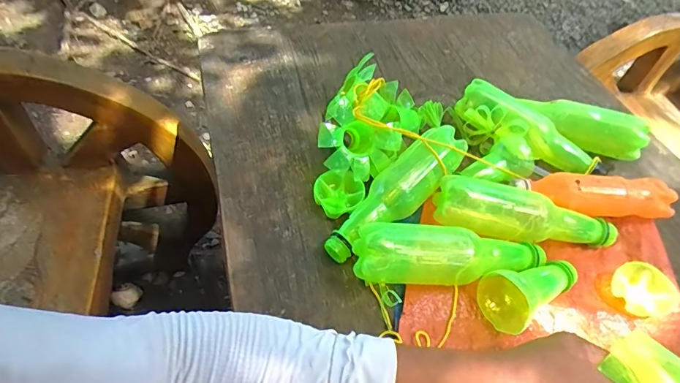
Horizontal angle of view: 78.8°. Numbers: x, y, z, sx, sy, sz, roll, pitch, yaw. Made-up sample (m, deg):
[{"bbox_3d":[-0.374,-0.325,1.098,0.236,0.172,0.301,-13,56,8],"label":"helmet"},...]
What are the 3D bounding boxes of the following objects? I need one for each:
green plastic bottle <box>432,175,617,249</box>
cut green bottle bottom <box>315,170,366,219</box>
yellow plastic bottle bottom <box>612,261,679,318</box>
[{"bbox_3d":[0.201,0.023,0.448,0.198,0.054,0.052,4,50,-2],"label":"green plastic bottle"},{"bbox_3d":[-0.002,0.004,0.459,0.054,0.029,0.045,15,50,6],"label":"cut green bottle bottom"},{"bbox_3d":[0.311,0.101,0.423,0.052,0.018,0.056,-19,55,-20],"label":"yellow plastic bottle bottom"}]

